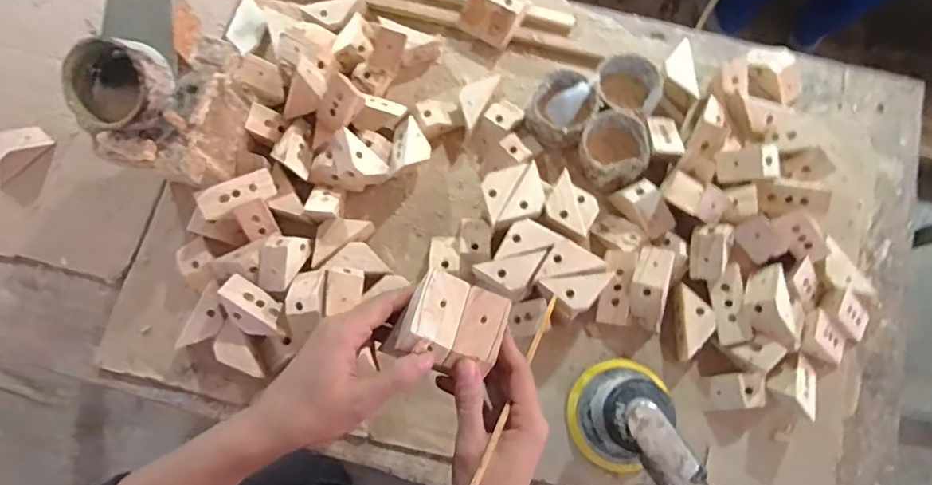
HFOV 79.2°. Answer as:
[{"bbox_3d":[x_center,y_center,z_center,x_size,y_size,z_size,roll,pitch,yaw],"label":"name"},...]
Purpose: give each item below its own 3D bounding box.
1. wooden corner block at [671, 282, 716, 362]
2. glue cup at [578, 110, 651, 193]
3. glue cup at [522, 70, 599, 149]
[{"bbox_3d":[0.255,0.089,0.633,0.038,0.030,0.080,-5,75,-1],"label":"wooden corner block"},{"bbox_3d":[0.176,-0.106,0.674,0.080,0.043,0.081,0,75,0],"label":"glue cup"},{"bbox_3d":[0.116,-0.162,0.697,0.079,0.055,0.085,33,78,8],"label":"glue cup"}]

